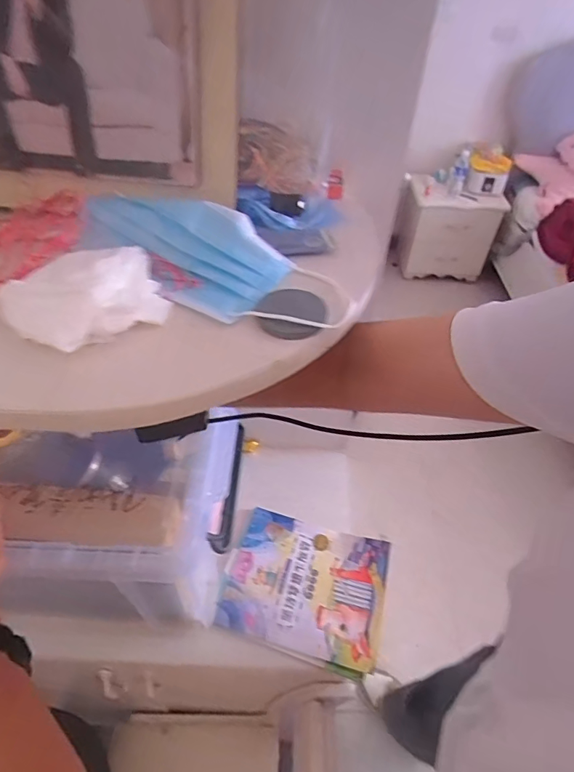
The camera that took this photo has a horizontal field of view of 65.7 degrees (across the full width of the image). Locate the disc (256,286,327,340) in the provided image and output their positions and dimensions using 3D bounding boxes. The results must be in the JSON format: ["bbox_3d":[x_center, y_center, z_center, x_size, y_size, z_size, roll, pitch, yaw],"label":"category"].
[{"bbox_3d":[0.003,-0.050,0.295,0.044,0.008,0.047,1,46,-1],"label":"disc"}]

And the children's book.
[{"bbox_3d":[0.025,0.271,0.610,0.208,0.012,0.171,14,47,11],"label":"children's book"}]

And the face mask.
[{"bbox_3d":[-0.056,-0.096,0.318,0.221,0.035,0.084,24,50,20],"label":"face mask"}]

